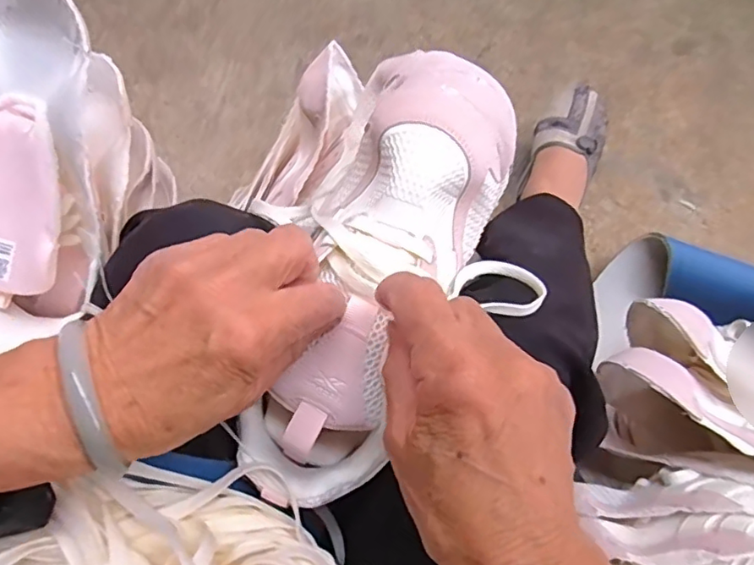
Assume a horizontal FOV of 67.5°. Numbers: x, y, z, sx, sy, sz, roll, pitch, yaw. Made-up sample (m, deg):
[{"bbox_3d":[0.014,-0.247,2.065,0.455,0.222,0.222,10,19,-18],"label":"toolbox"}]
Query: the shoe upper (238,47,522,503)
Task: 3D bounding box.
[{"bbox_3d":[0.003,-0.008,0.312,0.086,0.058,0.261,23,86,5],"label":"shoe upper"}]

